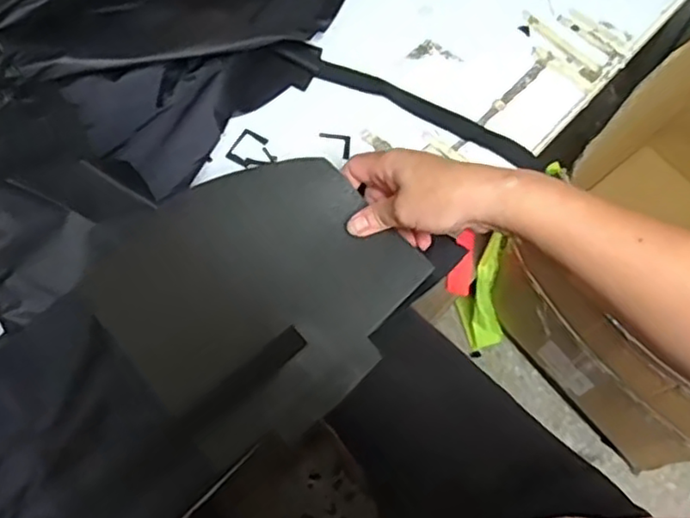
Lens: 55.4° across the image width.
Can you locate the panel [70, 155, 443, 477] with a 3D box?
[{"bbox_3d":[-0.068,0.020,0.503,0.208,0.022,0.213,-39,67,-14],"label":"panel"}]

